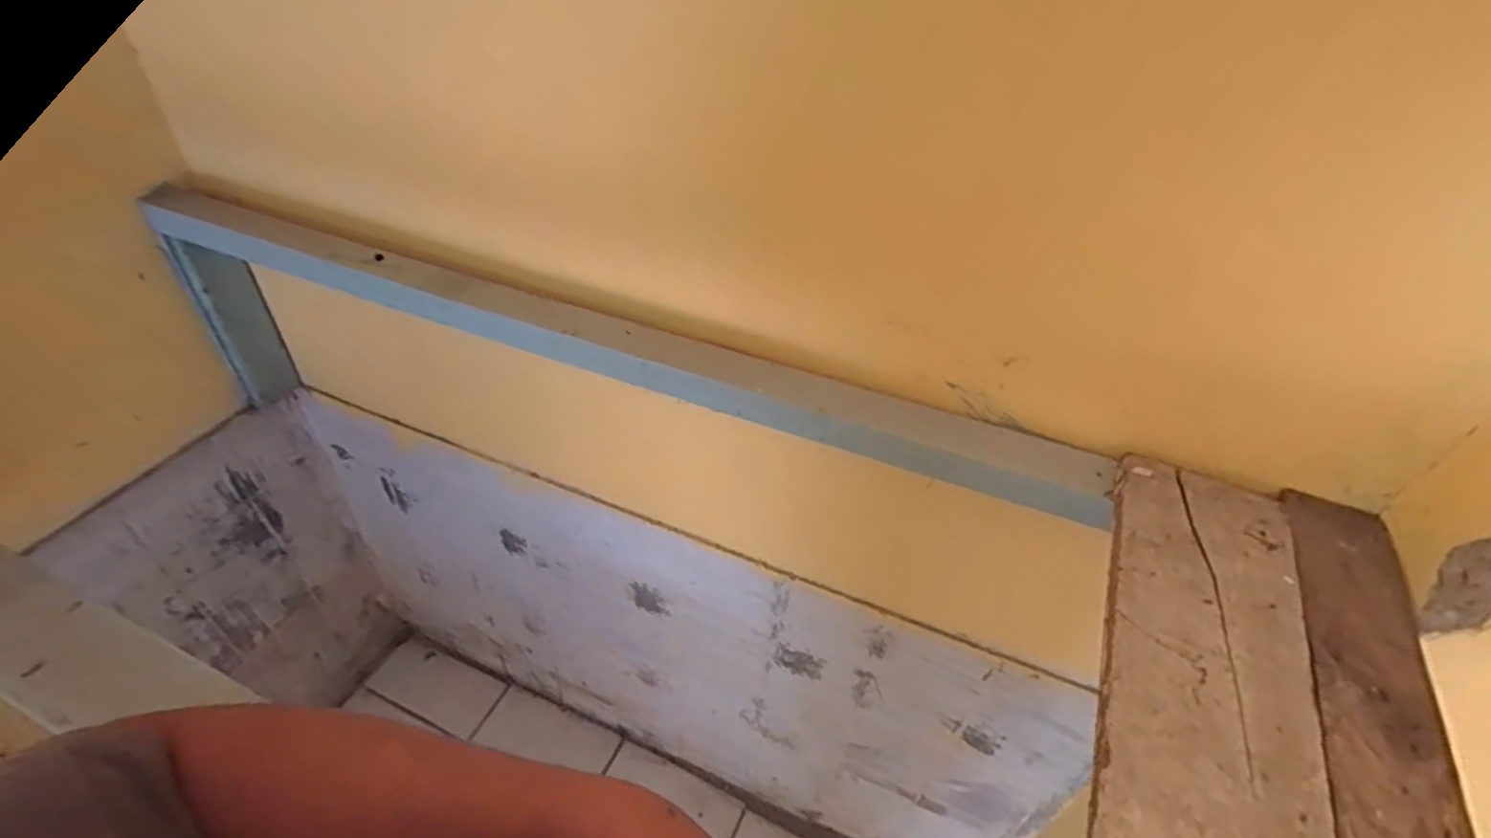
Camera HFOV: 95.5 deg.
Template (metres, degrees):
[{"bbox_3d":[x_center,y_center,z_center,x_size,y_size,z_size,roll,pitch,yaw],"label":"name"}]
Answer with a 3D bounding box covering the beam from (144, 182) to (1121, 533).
[{"bbox_3d":[-0.170,-0.092,0.707,1.035,0.068,0.095,18,43,11],"label":"beam"}]

